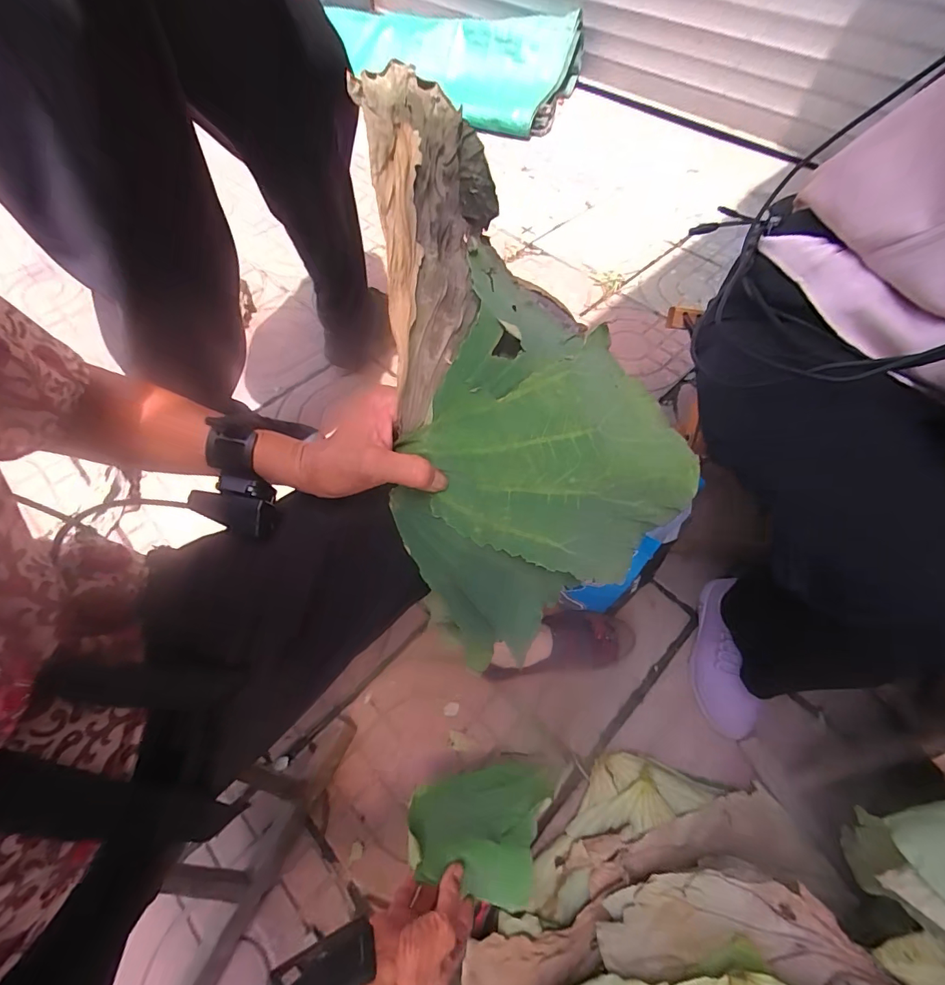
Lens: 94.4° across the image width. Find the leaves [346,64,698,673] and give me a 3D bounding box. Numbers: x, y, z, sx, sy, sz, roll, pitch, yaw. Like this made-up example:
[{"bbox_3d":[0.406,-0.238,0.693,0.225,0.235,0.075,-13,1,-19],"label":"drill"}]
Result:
[{"bbox_3d":[0.044,-0.068,0.376,0.250,0.471,0.111,-20,17,-18],"label":"leaves"}]

